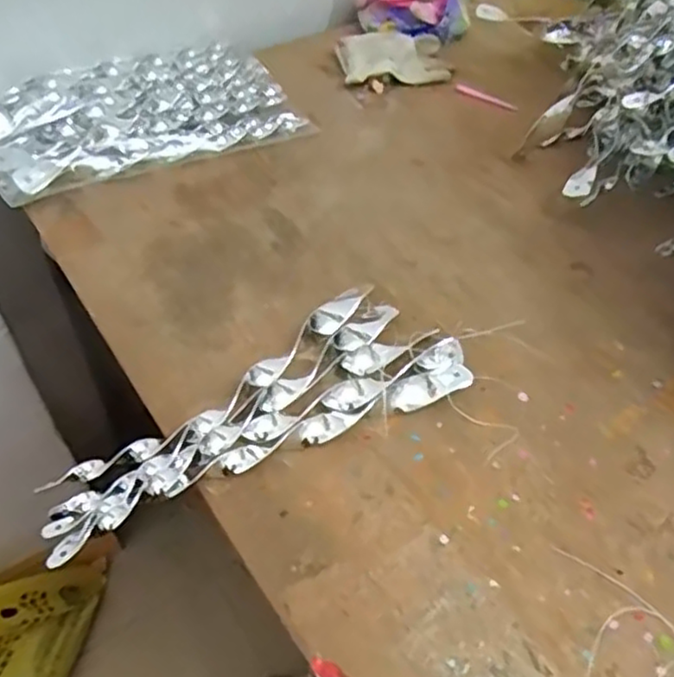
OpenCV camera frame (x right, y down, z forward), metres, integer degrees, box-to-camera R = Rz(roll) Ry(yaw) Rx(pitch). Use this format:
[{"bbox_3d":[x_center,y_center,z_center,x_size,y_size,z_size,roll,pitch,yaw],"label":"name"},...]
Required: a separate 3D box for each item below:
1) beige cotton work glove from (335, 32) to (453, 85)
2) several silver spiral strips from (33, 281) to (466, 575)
[{"bbox_3d":[0.065,-0.320,0.776,0.122,0.034,0.069,-10,49,-11],"label":"beige cotton work glove"},{"bbox_3d":[-0.055,0.041,0.465,0.290,0.027,0.116,-21,52,-20],"label":"several silver spiral strips"}]

